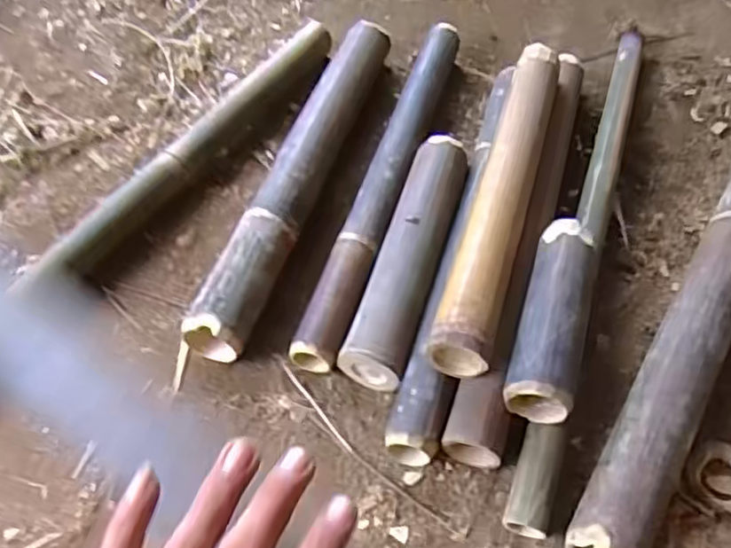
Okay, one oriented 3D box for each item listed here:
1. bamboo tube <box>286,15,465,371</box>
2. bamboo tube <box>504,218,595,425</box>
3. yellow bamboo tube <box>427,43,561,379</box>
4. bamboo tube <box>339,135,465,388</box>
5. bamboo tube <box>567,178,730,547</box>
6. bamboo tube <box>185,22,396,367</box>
[{"bbox_3d":[0.031,-0.125,0.844,0.053,0.051,0.554,15,56,11],"label":"bamboo tube"},{"bbox_3d":[0.188,0.038,0.662,0.064,0.050,0.214,15,56,11],"label":"bamboo tube"},{"bbox_3d":[0.155,-0.091,0.760,0.060,0.064,0.455,15,56,11],"label":"yellow bamboo tube"},{"bbox_3d":[0.050,-0.023,0.758,0.068,0.065,0.314,14,56,11],"label":"bamboo tube"},{"bbox_3d":[0.342,0.054,0.695,0.070,0.066,0.540,27,59,18],"label":"bamboo tube"},{"bbox_3d":[-0.076,-0.130,0.837,0.068,0.067,0.533,14,56,11],"label":"bamboo tube"}]

